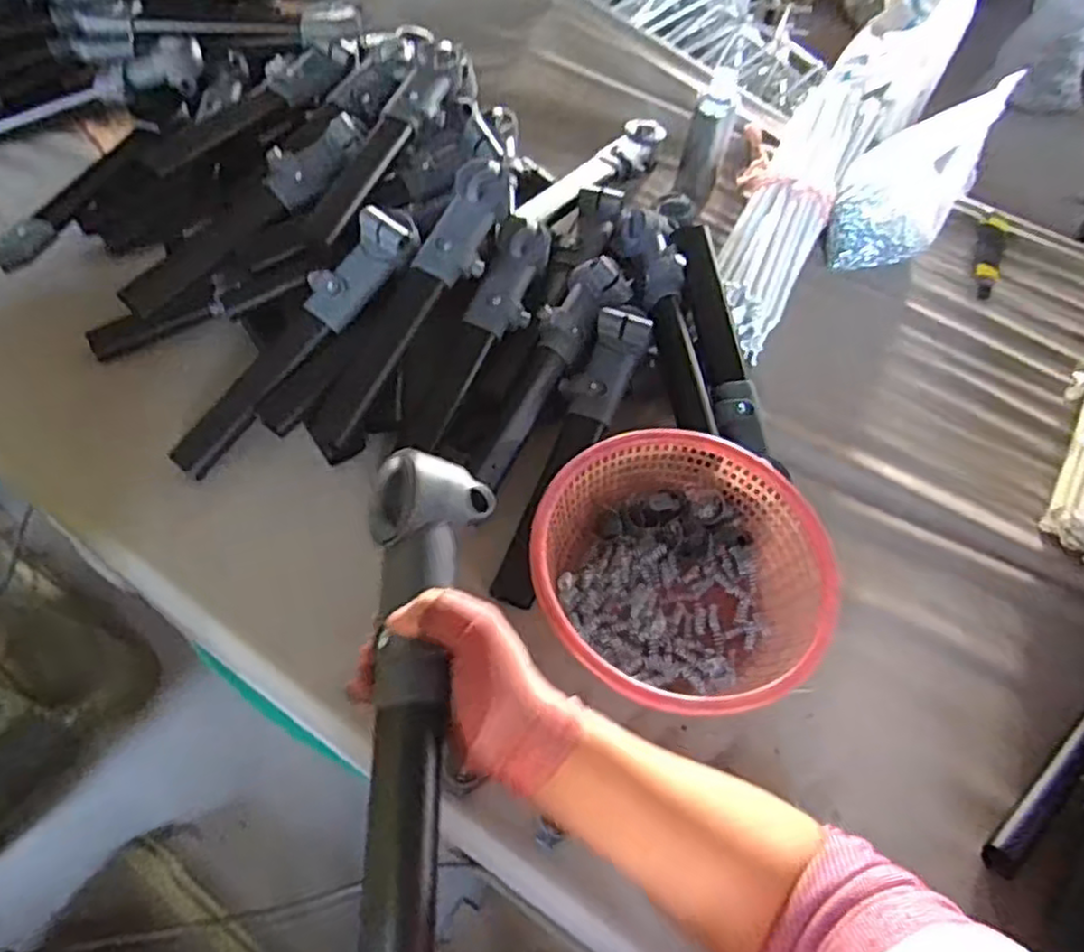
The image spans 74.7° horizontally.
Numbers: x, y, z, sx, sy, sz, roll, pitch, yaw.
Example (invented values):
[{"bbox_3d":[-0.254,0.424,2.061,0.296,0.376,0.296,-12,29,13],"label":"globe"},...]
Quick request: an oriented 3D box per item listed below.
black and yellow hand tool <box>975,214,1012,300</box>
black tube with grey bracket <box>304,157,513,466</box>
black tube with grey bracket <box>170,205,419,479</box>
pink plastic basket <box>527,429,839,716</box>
[{"bbox_3d":[0.704,-0.348,1.123,0.047,0.028,0.175,23,59,10],"label":"black and yellow hand tool"},{"bbox_3d":[-0.152,-0.198,0.852,0.076,0.048,0.404,30,85,14],"label":"black tube with grey bracket"},{"bbox_3d":[-0.289,-0.159,0.833,0.074,0.037,0.375,37,82,17],"label":"black tube with grey bracket"},{"bbox_3d":[0.141,0.102,0.742,0.293,0.104,0.290,2,58,-3],"label":"pink plastic basket"}]

